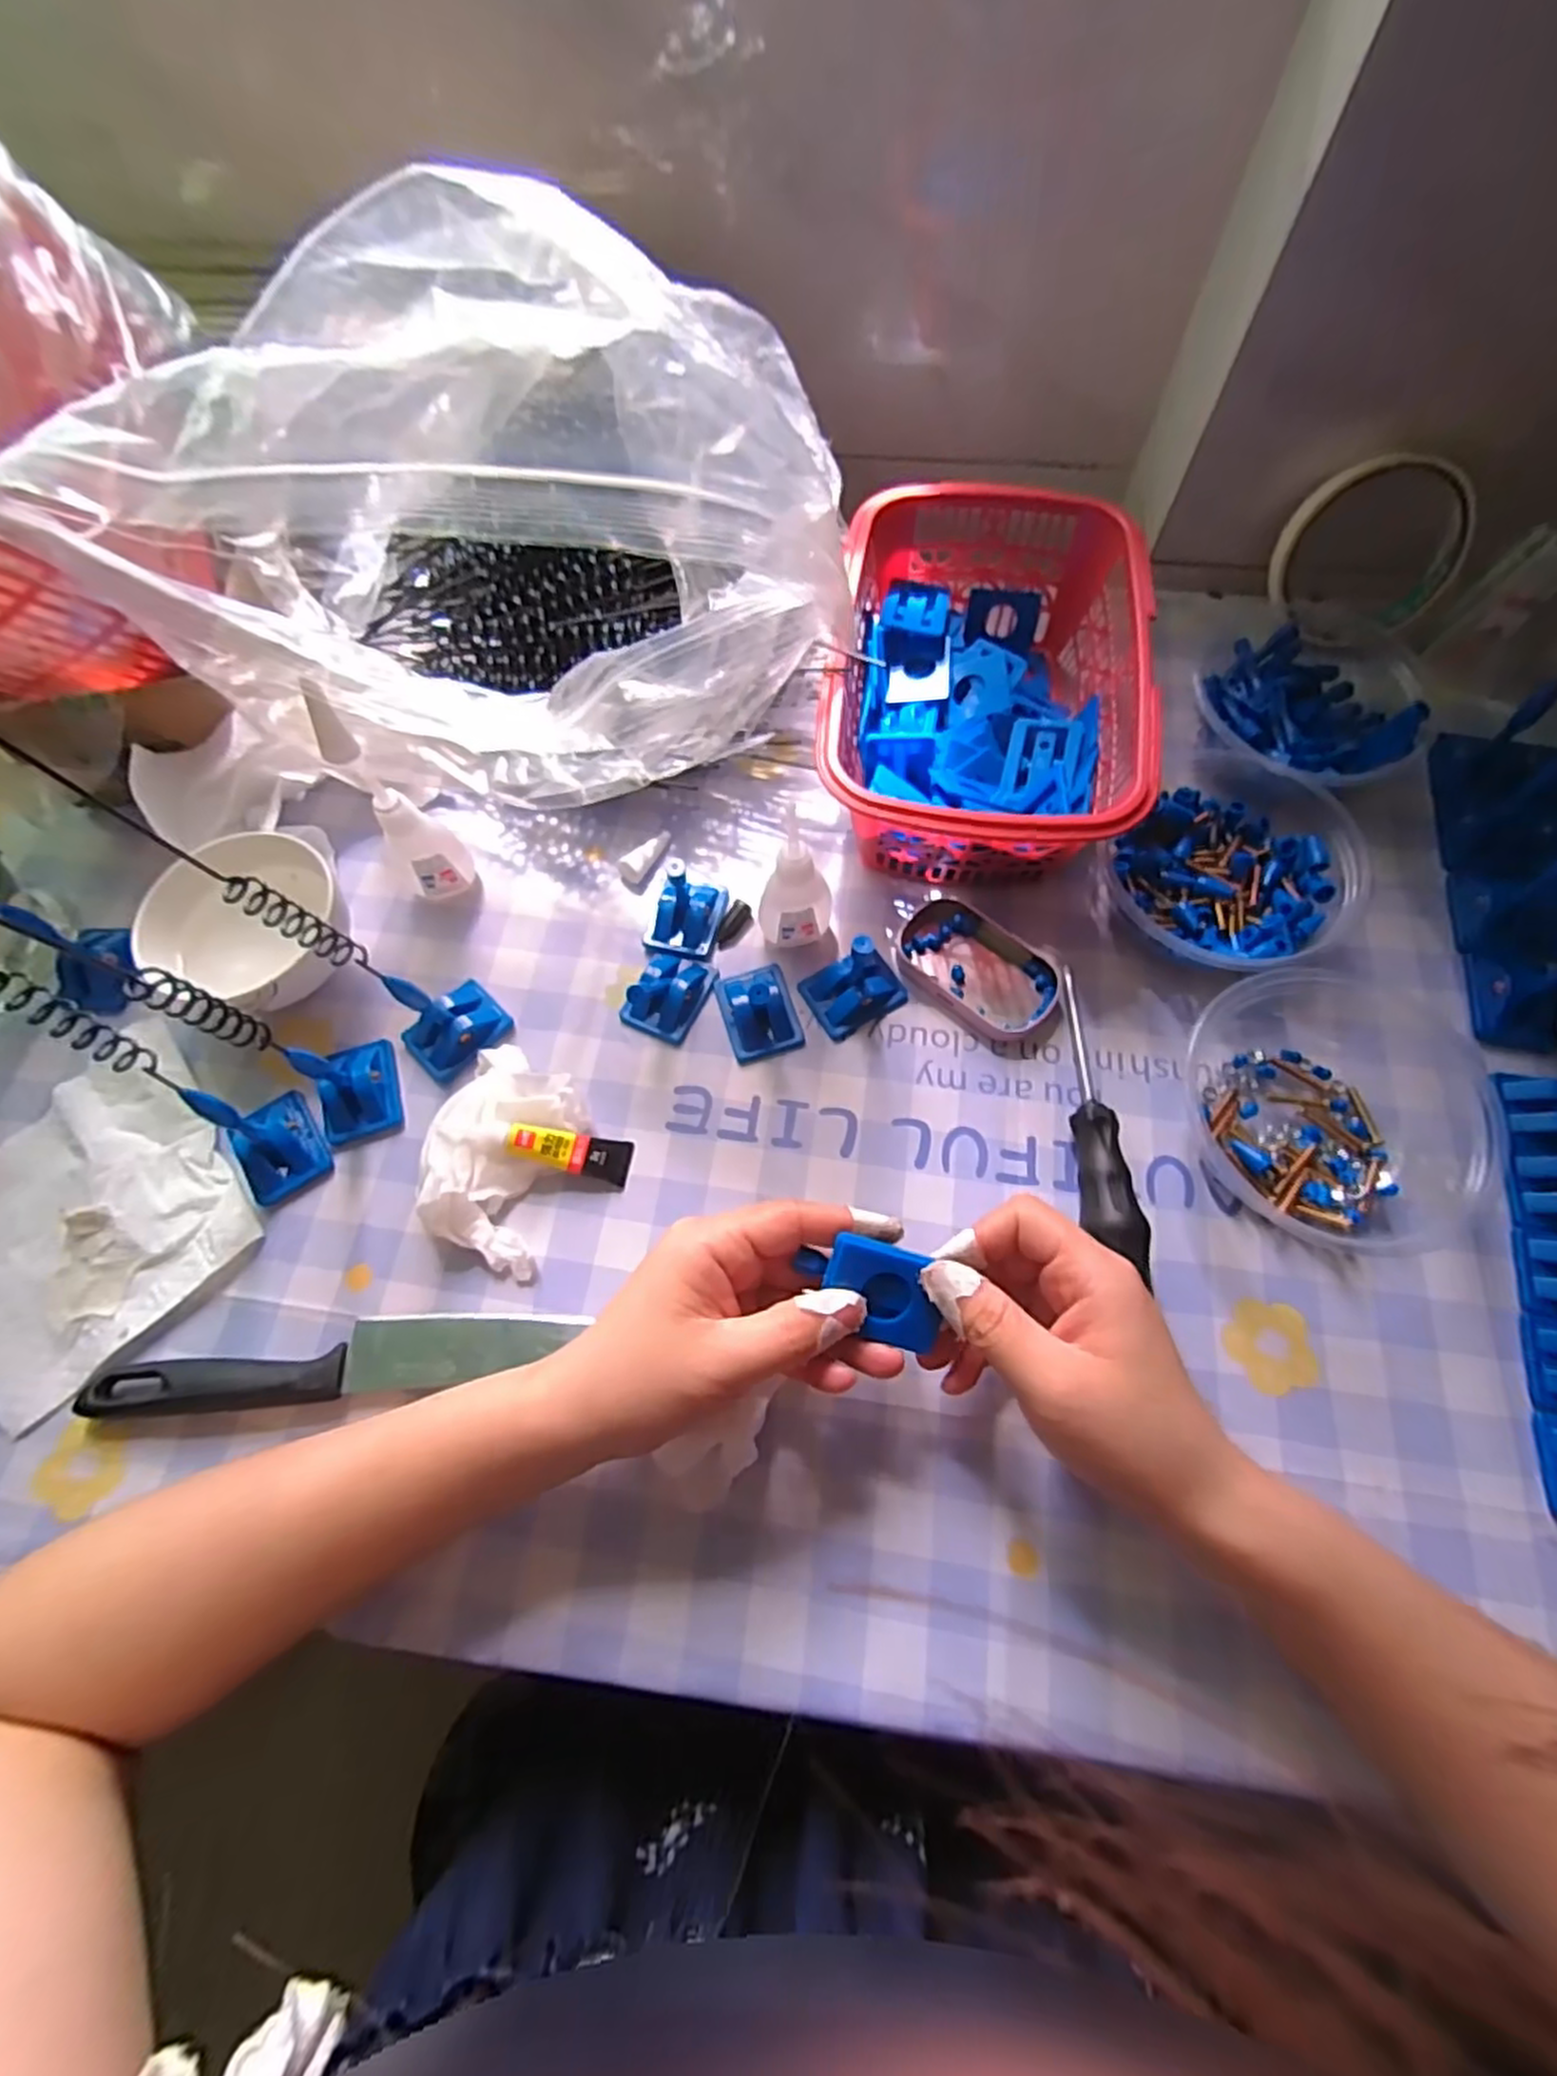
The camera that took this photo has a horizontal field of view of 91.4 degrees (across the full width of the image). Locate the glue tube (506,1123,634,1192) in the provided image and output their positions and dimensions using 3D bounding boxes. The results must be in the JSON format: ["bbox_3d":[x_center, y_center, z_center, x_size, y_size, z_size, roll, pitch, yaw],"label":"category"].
[{"bbox_3d":[-0.092,0.051,0.336,0.053,0.006,0.020,18,66,-19],"label":"glue tube"}]

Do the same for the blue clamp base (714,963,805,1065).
[{"bbox_3d":[-0.010,-0.017,0.360,0.034,0.026,0.046,-18,67,-6],"label":"blue clamp base"}]

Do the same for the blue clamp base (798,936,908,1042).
[{"bbox_3d":[0.036,-0.030,0.355,0.044,0.042,0.035,-29,69,-10],"label":"blue clamp base"}]

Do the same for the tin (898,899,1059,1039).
[{"bbox_3d":[0.098,-0.035,0.372,0.078,0.010,0.052,33,72,15],"label":"tin"}]

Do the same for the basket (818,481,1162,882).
[{"bbox_3d":[0.103,-0.178,0.393,0.144,0.079,0.201,7,67,5],"label":"basket"}]

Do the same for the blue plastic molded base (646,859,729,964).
[{"bbox_3d":[-0.045,-0.067,0.373,0.033,0.042,0.042,15,68,8],"label":"blue plastic molded base"}]

